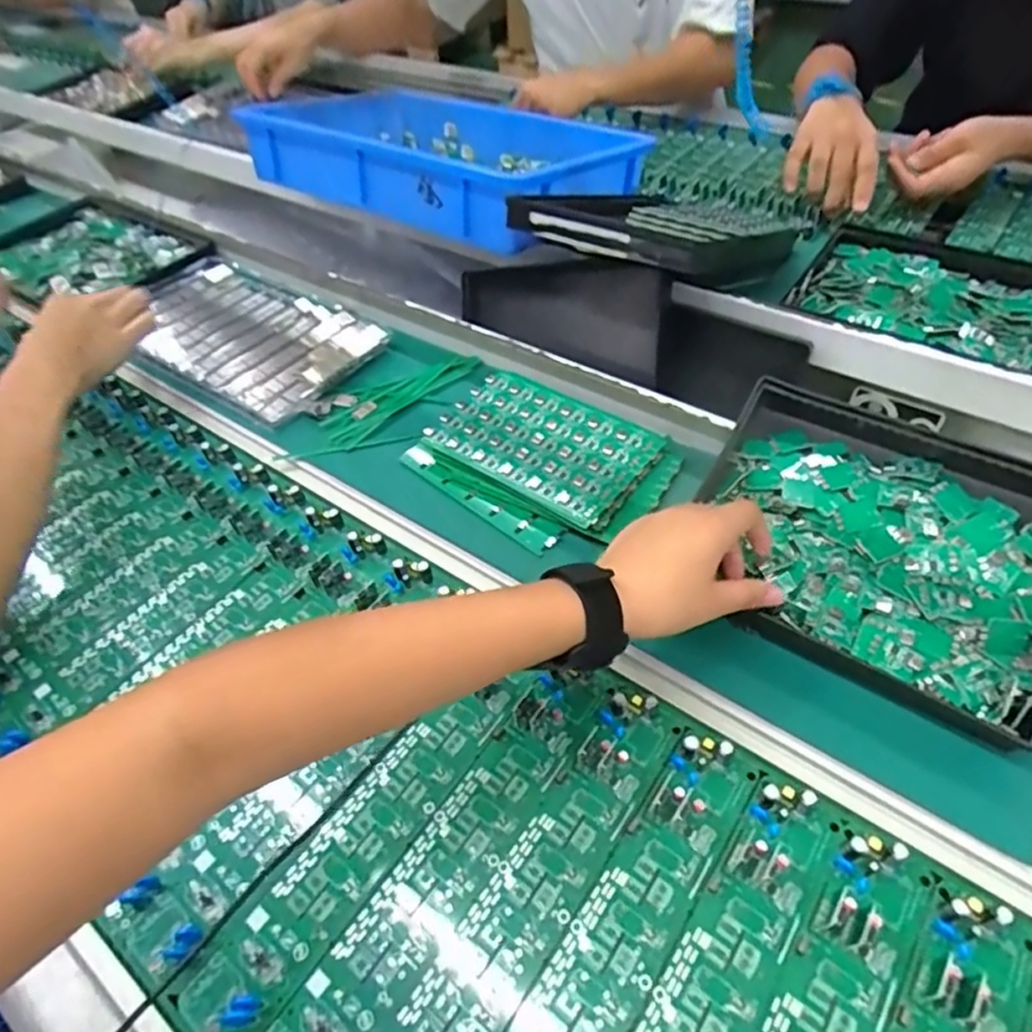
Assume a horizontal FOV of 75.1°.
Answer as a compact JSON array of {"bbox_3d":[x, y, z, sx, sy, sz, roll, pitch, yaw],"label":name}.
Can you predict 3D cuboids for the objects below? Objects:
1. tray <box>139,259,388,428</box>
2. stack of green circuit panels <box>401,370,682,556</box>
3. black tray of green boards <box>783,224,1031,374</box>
[{"bbox_3d":[-0.296,-0.194,0.705,0.321,0.022,0.155,25,58,27],"label":"tray"},{"bbox_3d":[0.019,-0.048,0.542,0.190,0.024,0.129,27,56,26],"label":"stack of green circuit panels"},{"bbox_3d":[0.394,-0.202,0.633,0.229,0.043,0.201,24,58,27],"label":"black tray of green boards"}]

